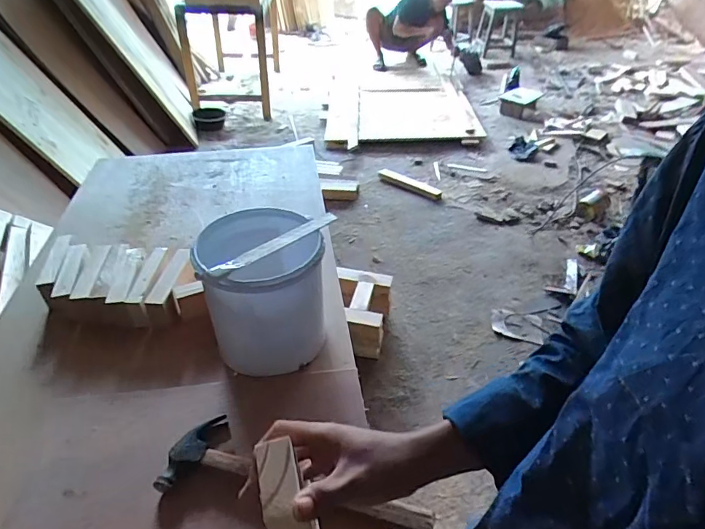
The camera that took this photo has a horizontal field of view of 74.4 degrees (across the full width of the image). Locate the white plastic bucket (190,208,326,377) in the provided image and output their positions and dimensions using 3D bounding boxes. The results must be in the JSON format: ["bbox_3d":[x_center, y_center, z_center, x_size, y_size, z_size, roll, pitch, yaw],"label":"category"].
[{"bbox_3d":[-0.131,0.042,0.702,0.173,0.191,0.166,-8,40,-9],"label":"white plastic bucket"}]

